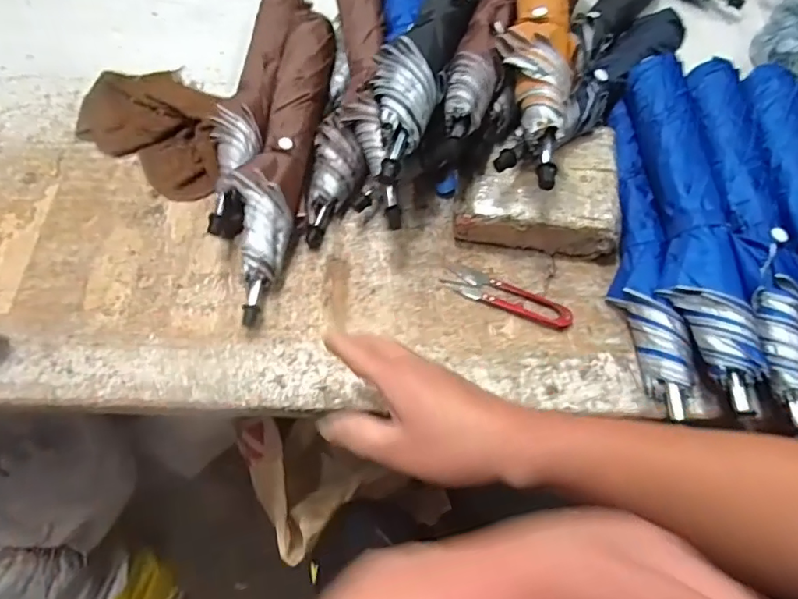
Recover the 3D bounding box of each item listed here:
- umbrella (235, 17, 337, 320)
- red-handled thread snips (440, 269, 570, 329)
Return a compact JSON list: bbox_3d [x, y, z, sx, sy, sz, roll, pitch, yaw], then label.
[{"bbox_3d":[-0.110,-0.137,0.515,0.047,0.058,0.328,5,63,5],"label":"umbrella"},{"bbox_3d":[0.096,-0.003,0.472,0.113,0.007,0.028,22,66,13],"label":"red-handled thread snips"}]

